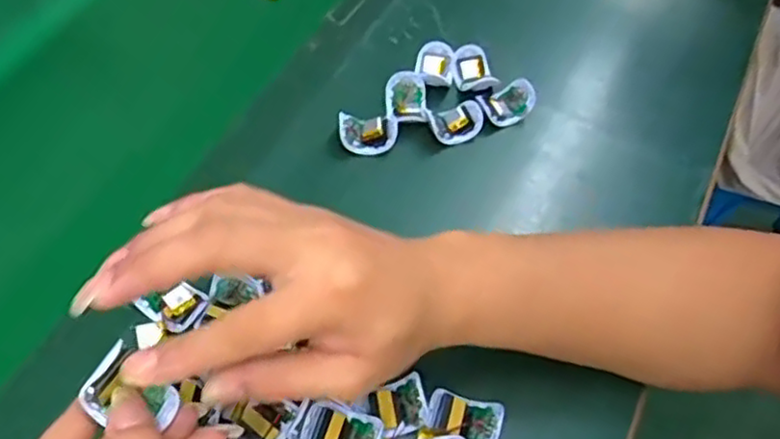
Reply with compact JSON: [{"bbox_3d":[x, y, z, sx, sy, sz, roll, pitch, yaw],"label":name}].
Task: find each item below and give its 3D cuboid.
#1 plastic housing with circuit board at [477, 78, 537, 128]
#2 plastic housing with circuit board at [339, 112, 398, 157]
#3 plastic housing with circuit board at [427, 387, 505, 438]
[{"bbox_3d":[0.091,-0.090,0.524,0.044,0.020,0.030,-32,65,-22],"label":"plastic housing with circuit board"},{"bbox_3d":[-0.016,-0.064,0.498,0.043,0.007,0.031,1,73,-11],"label":"plastic housing with circuit board"},{"bbox_3d":[0.043,0.114,0.387,0.041,0.014,0.029,16,57,6],"label":"plastic housing with circuit board"}]

